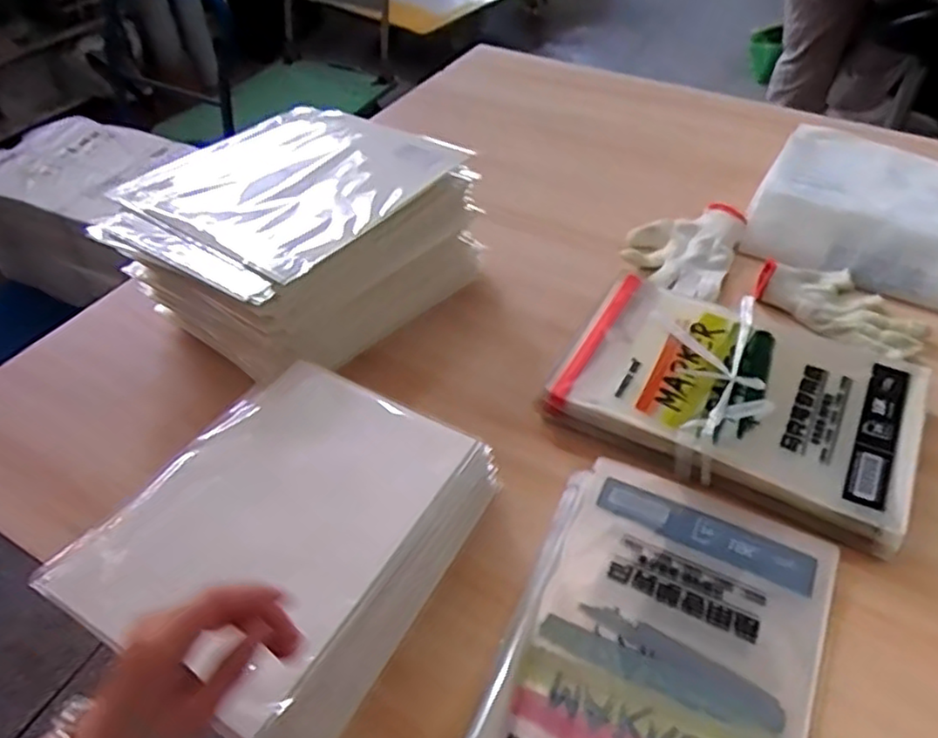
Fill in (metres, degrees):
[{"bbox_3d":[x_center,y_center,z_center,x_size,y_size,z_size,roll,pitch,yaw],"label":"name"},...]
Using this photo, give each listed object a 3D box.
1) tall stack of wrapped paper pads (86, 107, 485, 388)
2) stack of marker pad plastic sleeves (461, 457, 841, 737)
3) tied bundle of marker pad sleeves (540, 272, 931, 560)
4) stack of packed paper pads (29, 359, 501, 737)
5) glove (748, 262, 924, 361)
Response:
[{"bbox_3d":[-0.201,-0.154,0.813,0.292,0.141,0.356,33,54,29],"label":"tall stack of wrapped paper pads"},{"bbox_3d":[0.141,0.229,0.519,0.226,0.017,0.335,18,49,17],"label":"stack of marker pad plastic sleeves"},{"bbox_3d":[0.268,0.021,0.697,0.332,0.040,0.234,21,50,20],"label":"tied bundle of marker pad sleeves"},{"bbox_3d":[-0.142,0.137,0.552,0.225,0.104,0.261,21,51,23],"label":"stack of packed paper pads"},{"bbox_3d":[0.431,-0.074,0.801,0.112,0.024,0.183,-33,54,-28],"label":"glove"}]

